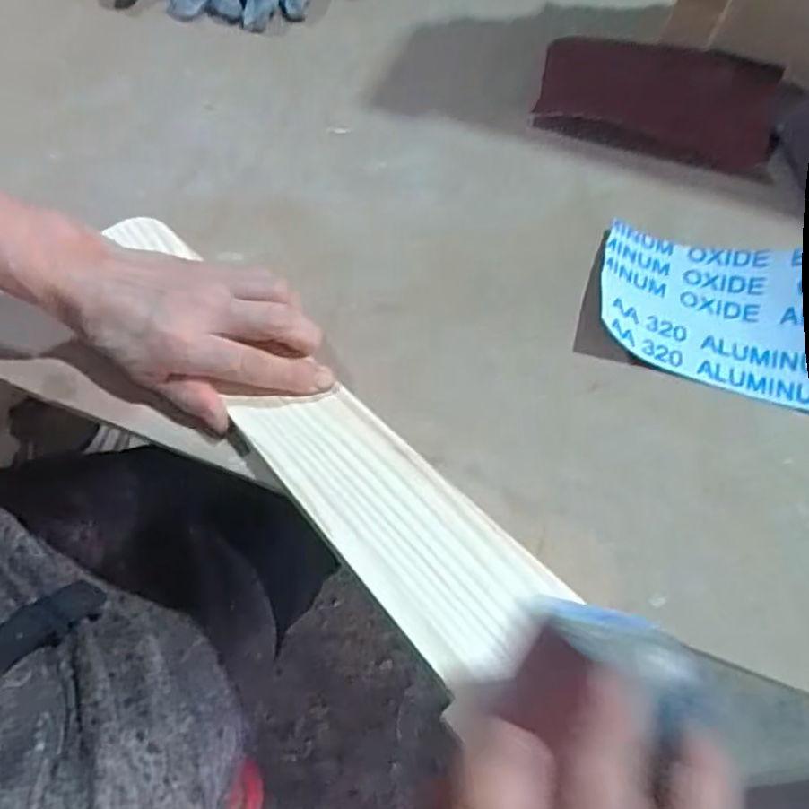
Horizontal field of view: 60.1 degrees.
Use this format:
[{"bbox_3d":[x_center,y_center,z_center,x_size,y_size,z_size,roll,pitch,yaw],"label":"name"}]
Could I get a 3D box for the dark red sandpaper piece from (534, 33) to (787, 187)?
[{"bbox_3d":[0.173,-0.209,0.479,0.158,0.012,0.107,20,65,9],"label":"dark red sandpaper piece"}]

